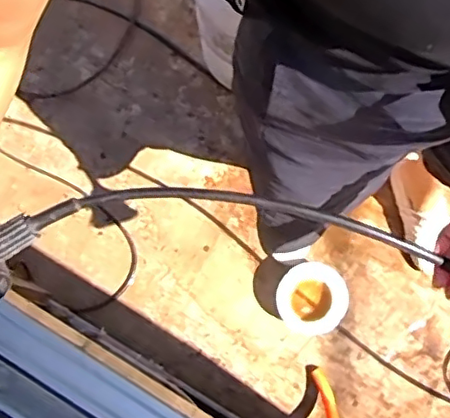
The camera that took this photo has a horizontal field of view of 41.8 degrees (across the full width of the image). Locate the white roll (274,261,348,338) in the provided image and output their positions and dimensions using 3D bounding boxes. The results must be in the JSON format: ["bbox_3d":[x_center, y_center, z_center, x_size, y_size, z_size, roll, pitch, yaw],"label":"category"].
[{"bbox_3d":[0.185,0.191,1.261,0.141,0.035,0.153,0,79,1],"label":"white roll"}]

